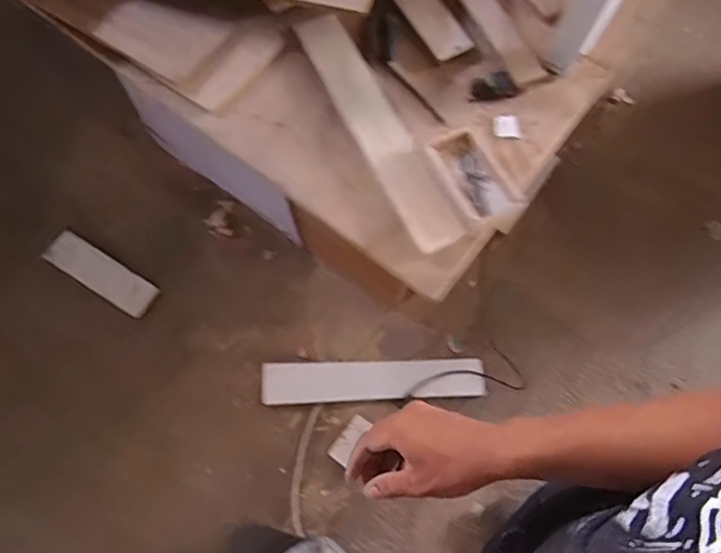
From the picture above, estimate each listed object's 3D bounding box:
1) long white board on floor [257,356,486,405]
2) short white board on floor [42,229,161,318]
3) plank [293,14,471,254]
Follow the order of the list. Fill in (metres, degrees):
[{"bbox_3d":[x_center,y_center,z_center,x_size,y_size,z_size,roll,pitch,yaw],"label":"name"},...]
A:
[{"bbox_3d":[0.034,0.276,1.431,0.580,0.015,0.103,-2,80,2],"label":"long white board on floor"},{"bbox_3d":[-0.719,-0.008,1.501,0.317,0.015,0.099,34,71,-2],"label":"short white board on floor"},{"bbox_3d":[0.023,-0.227,0.802,0.072,0.028,0.431,-26,72,-12],"label":"plank"}]

